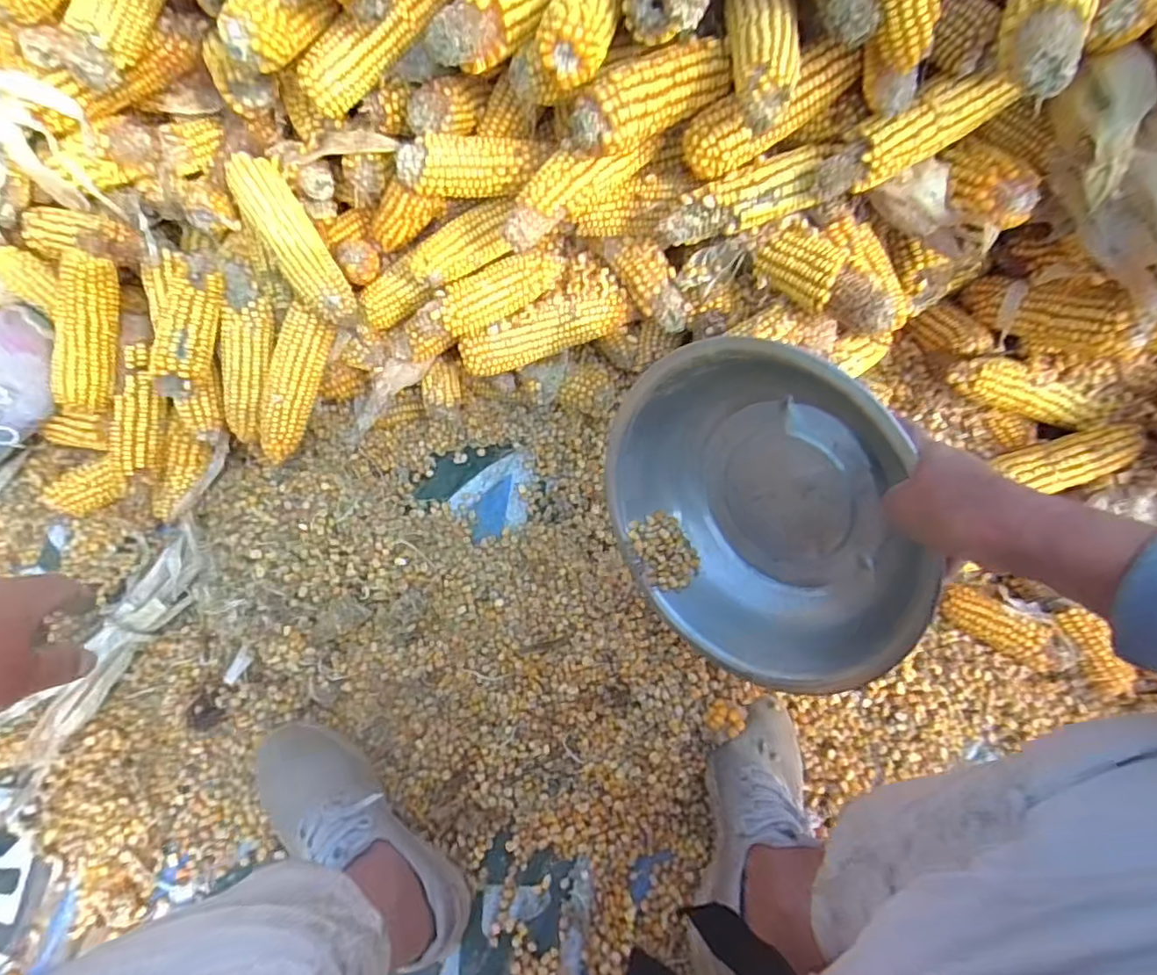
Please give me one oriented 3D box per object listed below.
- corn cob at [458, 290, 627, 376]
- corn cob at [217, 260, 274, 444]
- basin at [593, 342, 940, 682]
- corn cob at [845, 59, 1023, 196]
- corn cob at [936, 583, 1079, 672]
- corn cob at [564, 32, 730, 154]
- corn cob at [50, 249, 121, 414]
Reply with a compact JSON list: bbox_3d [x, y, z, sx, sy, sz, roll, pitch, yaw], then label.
[{"bbox_3d":[-0.035,-0.160,0.606,0.170,0.045,0.042,-16,71,-8],"label":"corn cob"},{"bbox_3d":[-0.339,-0.144,0.619,0.056,0.047,0.187,1,92,-2],"label":"corn cob"},{"bbox_3d":[0.147,0.011,0.494,0.095,0.268,0.264,-25,81,-45],"label":"basin"},{"bbox_3d":[0.275,-0.291,0.477,0.133,0.040,0.044,-27,73,2],"label":"corn cob"},{"bbox_3d":[0.453,0.148,0.634,0.127,0.035,0.038,34,72,10],"label":"corn cob"},{"bbox_3d":[0.058,-0.300,0.469,0.138,0.045,0.057,-33,74,-13],"label":"corn cob"},{"bbox_3d":[-0.489,-0.151,0.599,0.044,0.039,0.162,20,107,5],"label":"corn cob"}]

